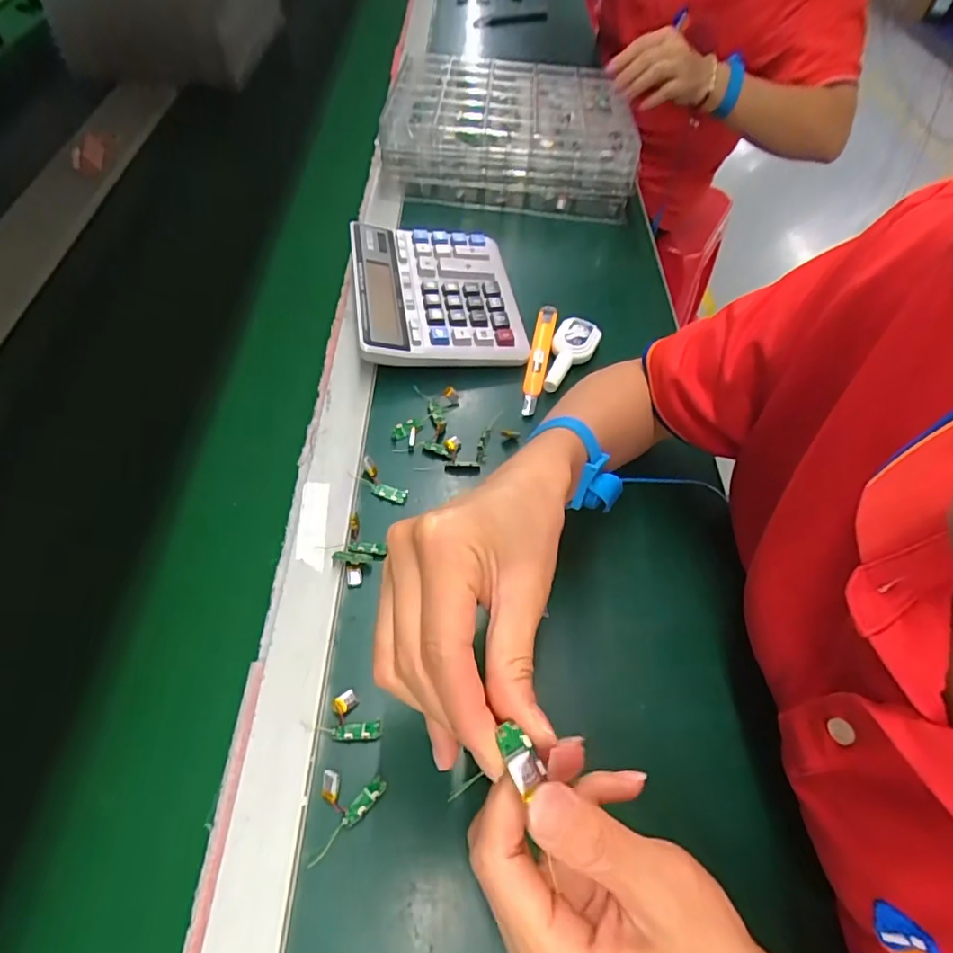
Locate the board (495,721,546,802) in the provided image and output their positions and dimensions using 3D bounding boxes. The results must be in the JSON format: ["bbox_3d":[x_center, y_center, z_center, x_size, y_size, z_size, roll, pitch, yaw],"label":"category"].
[{"bbox_3d":[0.015,0.096,0.190,0.011,0.010,0.021,-29,58,-15],"label":"board"}]

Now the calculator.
[{"bbox_3d":[-0.039,-0.181,0.545,0.155,0.043,0.180,-6,56,-9],"label":"calculator"}]

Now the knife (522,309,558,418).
[{"bbox_3d":[0.060,-0.114,0.528,0.019,0.009,0.134,12,55,3],"label":"knife"}]

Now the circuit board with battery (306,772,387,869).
[{"bbox_3d":[-0.071,0.189,0.307,0.034,0.009,0.044,6,55,-1],"label":"circuit board with battery"}]

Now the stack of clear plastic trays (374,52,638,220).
[{"bbox_3d":[0.044,-0.442,0.712,0.288,0.100,0.226,5,55,-1],"label":"stack of clear plastic trays"}]

